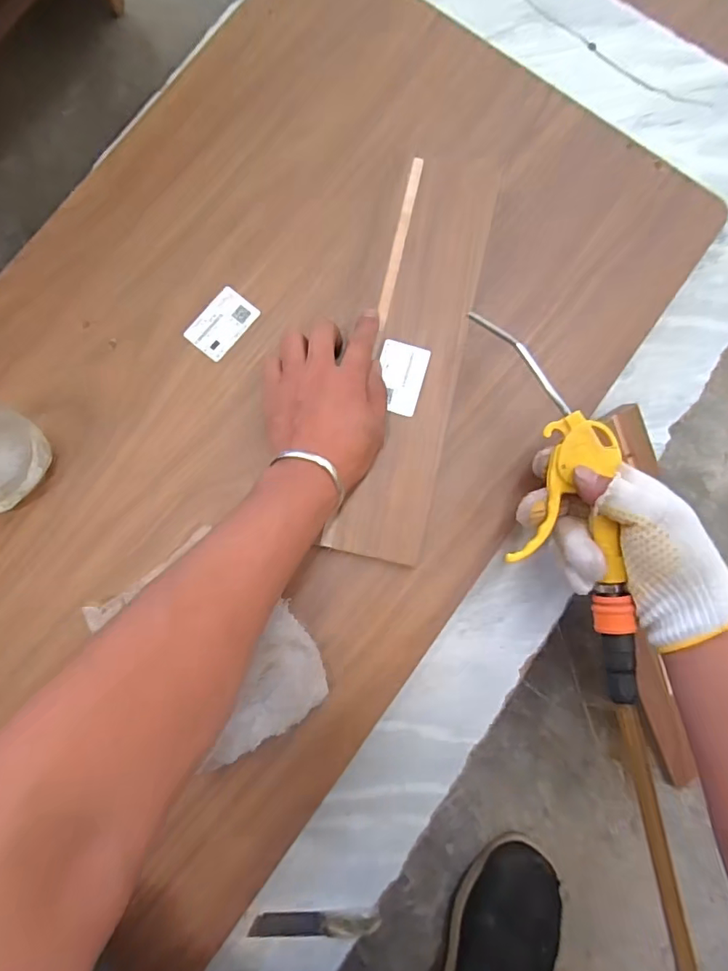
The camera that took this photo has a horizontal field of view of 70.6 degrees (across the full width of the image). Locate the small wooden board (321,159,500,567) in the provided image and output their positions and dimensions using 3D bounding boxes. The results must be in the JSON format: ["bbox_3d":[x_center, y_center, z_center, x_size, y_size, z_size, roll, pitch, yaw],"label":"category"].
[{"bbox_3d":[0.046,-0.114,0.441,0.076,0.008,0.353,11,84,-1],"label":"small wooden board"}]

